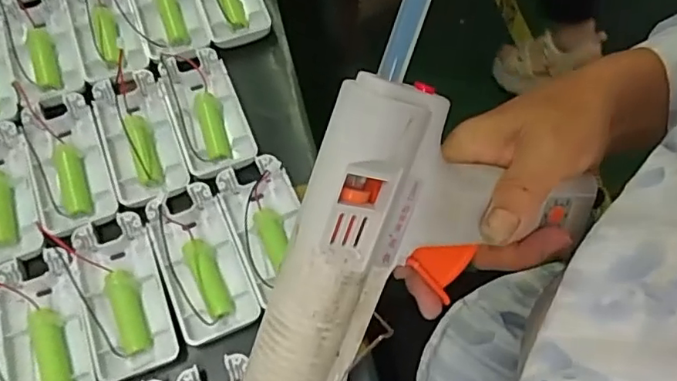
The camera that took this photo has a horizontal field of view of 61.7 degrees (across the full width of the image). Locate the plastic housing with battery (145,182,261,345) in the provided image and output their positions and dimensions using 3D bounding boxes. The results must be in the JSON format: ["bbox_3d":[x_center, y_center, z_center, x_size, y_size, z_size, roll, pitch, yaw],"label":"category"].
[{"bbox_3d":[-0.083,0.043,0.344,0.043,0.016,0.093,-22,70,-11],"label":"plastic housing with battery"}]

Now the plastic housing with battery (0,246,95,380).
[{"bbox_3d":[-0.165,0.082,0.322,0.043,0.016,0.090,-17,70,-10],"label":"plastic housing with battery"}]

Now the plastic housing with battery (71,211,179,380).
[{"bbox_3d":[-0.126,0.061,0.332,0.046,0.015,0.092,-20,70,-10],"label":"plastic housing with battery"}]

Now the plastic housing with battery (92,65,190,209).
[{"bbox_3d":[-0.131,-0.036,0.370,0.043,0.015,0.090,-20,70,-11],"label":"plastic housing with battery"}]

